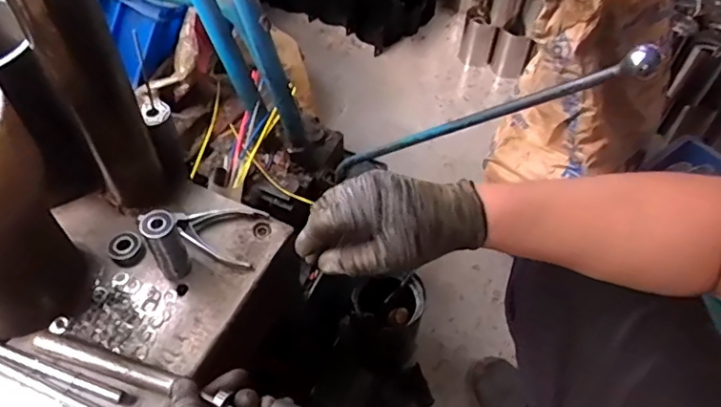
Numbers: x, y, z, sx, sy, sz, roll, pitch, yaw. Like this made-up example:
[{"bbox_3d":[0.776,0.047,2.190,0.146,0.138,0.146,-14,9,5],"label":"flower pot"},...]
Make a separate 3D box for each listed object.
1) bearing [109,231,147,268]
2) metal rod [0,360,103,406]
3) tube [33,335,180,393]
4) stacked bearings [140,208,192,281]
[{"bbox_3d":[-0.244,0.048,0.579,0.034,0.017,0.033,1,52,-1],"label":"bearing"},{"bbox_3d":[-0.290,0.160,0.493,0.167,0.011,0.012,18,54,12],"label":"metal rod"},{"bbox_3d":[-0.228,0.141,0.498,0.136,0.013,0.019,15,53,8],"label":"tube"},{"bbox_3d":[-0.193,0.041,0.551,0.031,0.074,0.037,-26,57,-20],"label":"stacked bearings"}]

